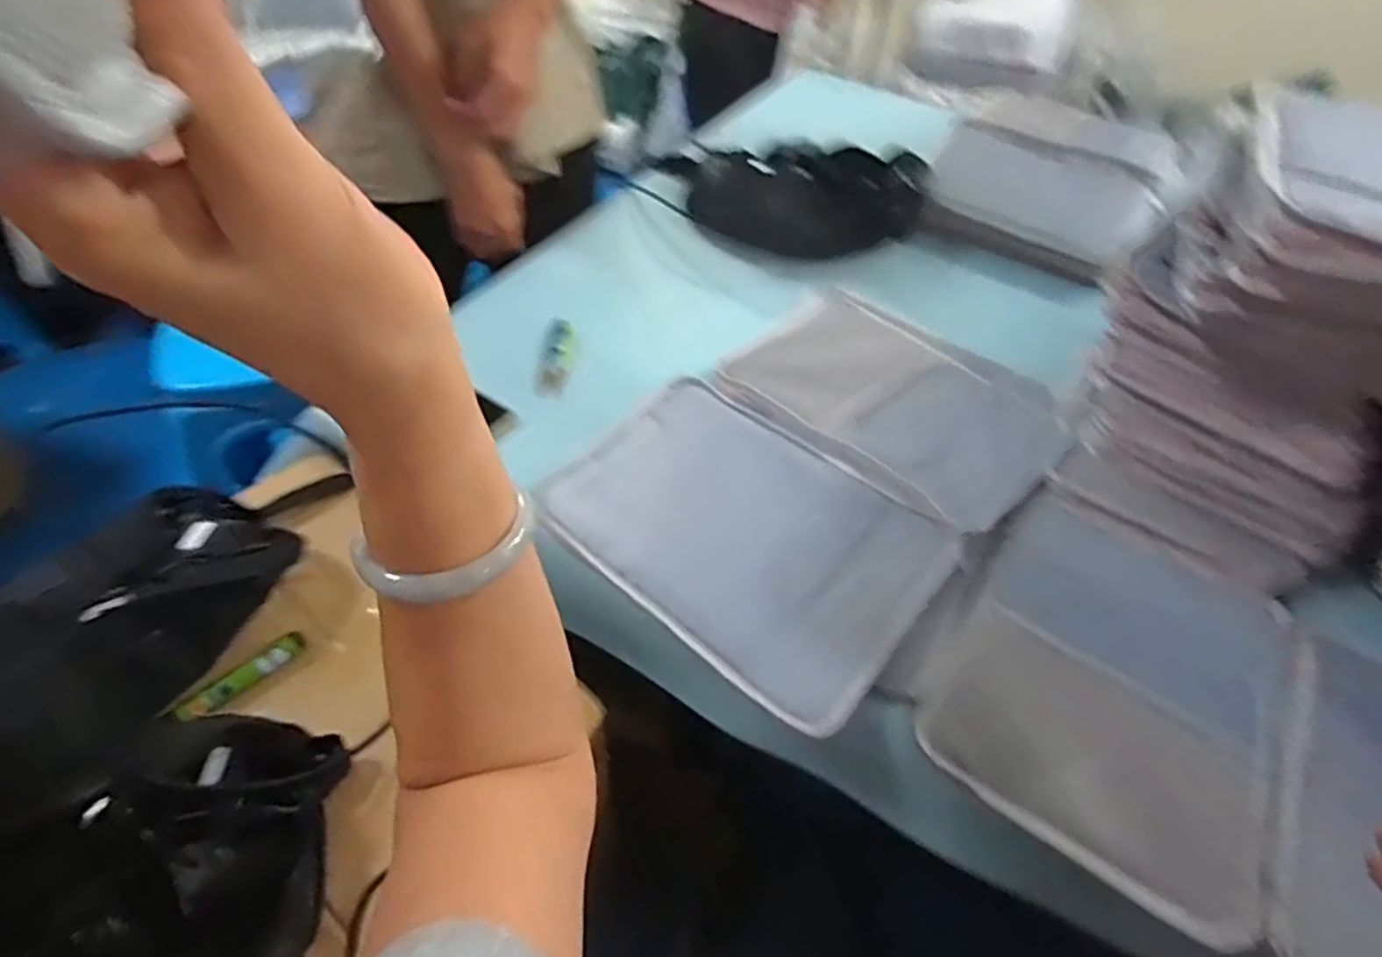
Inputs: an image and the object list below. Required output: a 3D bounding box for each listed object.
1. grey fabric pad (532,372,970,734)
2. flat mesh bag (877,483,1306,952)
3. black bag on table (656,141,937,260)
[{"bbox_3d":[0.045,0.047,0.613,0.313,0.037,0.225,34,55,22],"label":"grey fabric pad"},{"bbox_3d":[0.331,0.151,0.556,0.254,0.019,0.307,32,54,21],"label":"flat mesh bag"},{"bbox_3d":[0.141,-0.439,1.031,0.395,0.113,0.223,7,49,1],"label":"black bag on table"}]

